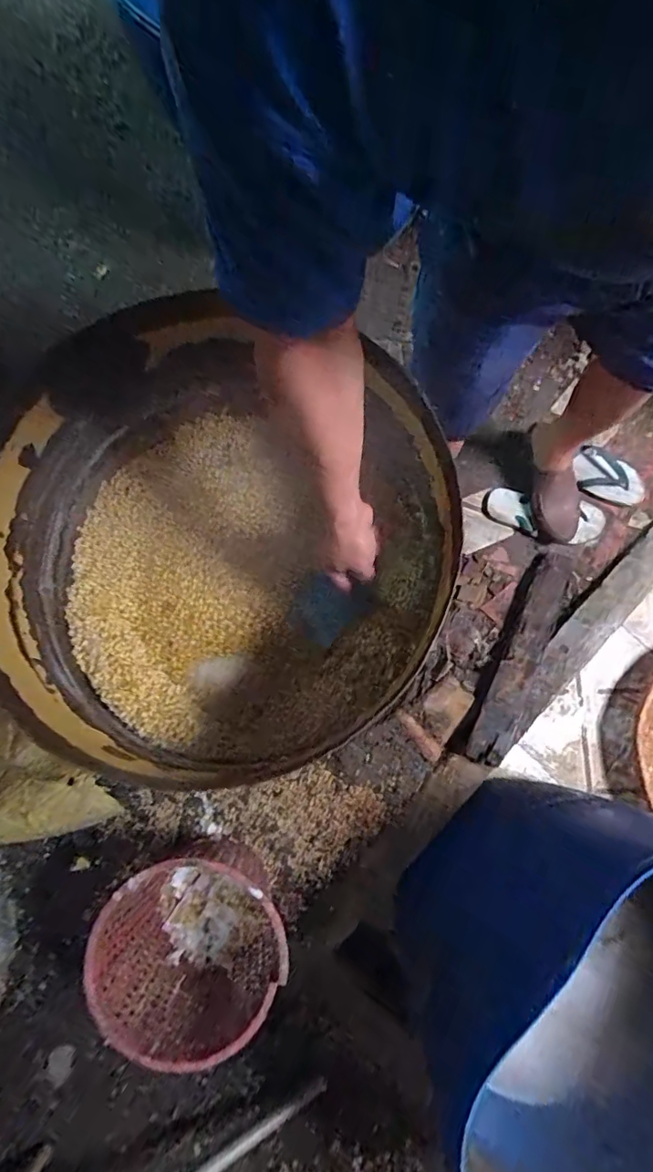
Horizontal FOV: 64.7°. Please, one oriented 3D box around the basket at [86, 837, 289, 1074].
[{"bbox_3d":[-0.220,0.621,0.905,0.280,0.280,0.262,0,77,1],"label":"basket"}]

